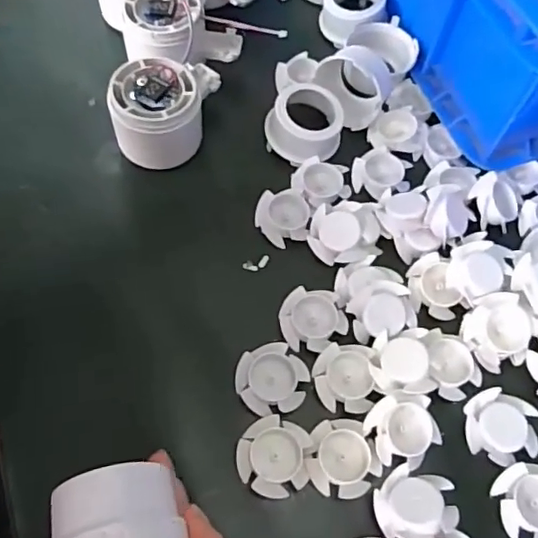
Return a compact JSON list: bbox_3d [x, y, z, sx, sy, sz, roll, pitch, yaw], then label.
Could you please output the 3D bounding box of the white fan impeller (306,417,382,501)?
[{"bbox_3d":[0.040,0.103,0.303,0.038,0.010,0.039,1,65,-2],"label":"white fan impeller"}]

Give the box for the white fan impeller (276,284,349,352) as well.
[{"bbox_3d":[0.027,0.031,0.337,0.038,0.010,0.039,1,65,-2],"label":"white fan impeller"}]

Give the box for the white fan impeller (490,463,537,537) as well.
[{"bbox_3d":[0.141,0.126,0.298,0.035,0.012,0.040,-16,67,-10],"label":"white fan impeller"}]

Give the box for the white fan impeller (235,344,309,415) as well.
[{"bbox_3d":[0.002,0.063,0.317,0.039,0.009,0.039,-31,70,-16],"label":"white fan impeller"}]

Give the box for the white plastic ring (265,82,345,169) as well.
[{"bbox_3d":[0.025,-0.104,0.390,0.051,0.024,0.054,1,65,-2],"label":"white plastic ring"}]

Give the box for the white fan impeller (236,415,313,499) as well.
[{"bbox_3d":[0.003,0.102,0.300,0.039,0.010,0.039,1,65,-2],"label":"white fan impeller"}]

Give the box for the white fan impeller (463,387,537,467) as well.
[{"bbox_3d":[0.132,0.090,0.315,0.038,0.010,0.040,3,65,-1],"label":"white fan impeller"}]

